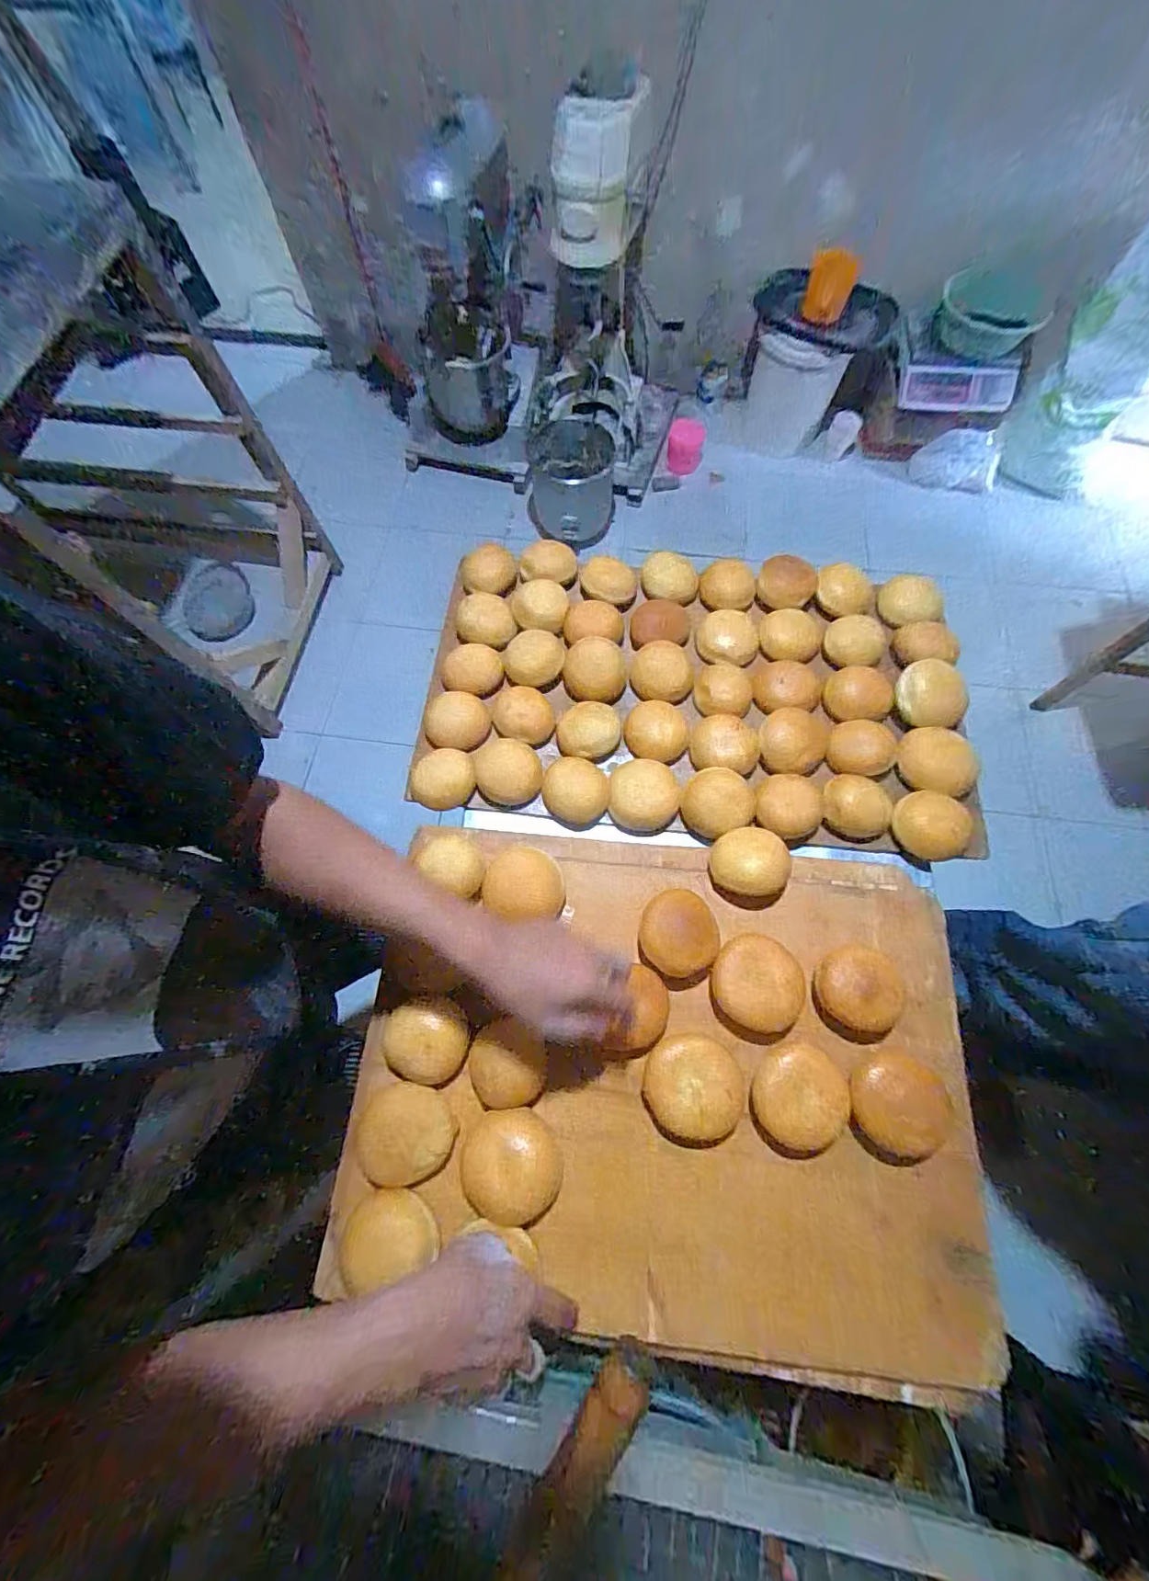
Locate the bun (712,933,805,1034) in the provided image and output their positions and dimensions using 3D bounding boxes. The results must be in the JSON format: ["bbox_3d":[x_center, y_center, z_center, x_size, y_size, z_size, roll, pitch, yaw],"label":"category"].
[{"bbox_3d":[0.186,0.199,0.548,0.086,0.051,0.087,0,69,1],"label":"bun"}]

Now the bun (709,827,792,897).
[{"bbox_3d":[0.197,0.083,0.596,0.094,0.060,0.083,23,71,8],"label":"bun"}]

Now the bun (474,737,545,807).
[{"bbox_3d":[-0.083,-0.024,0.664,0.085,0.032,0.080,0,70,0],"label":"bun"}]

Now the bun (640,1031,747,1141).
[{"bbox_3d":[0.117,0.292,0.523,0.095,0.049,0.088,0,69,1],"label":"bun"}]

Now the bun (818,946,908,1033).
[{"bbox_3d":[0.290,0.202,0.545,0.080,0.038,0.081,0,69,1],"label":"bun"}]

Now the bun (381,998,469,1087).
[{"bbox_3d":[-0.149,0.252,0.530,0.086,0.035,0.077,1,69,1],"label":"bun"}]

